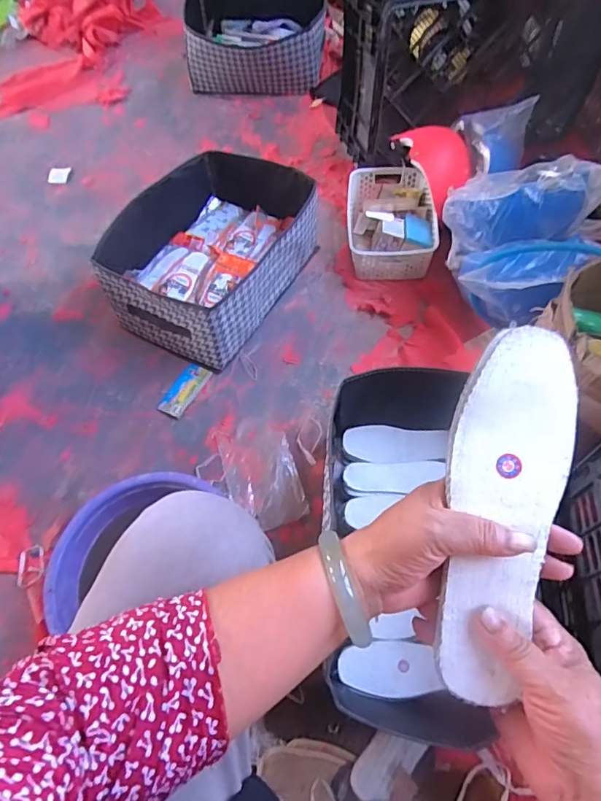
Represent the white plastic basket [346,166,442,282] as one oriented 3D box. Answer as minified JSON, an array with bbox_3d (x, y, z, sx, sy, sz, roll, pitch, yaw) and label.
[{"bbox_3d":[0.215,-0.435,1.181,0.198,0.093,0.325,2,60,4],"label":"white plastic basket"}]

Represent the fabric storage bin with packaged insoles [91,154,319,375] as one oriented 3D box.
[{"bbox_3d":[-0.185,-0.322,1.073,0.324,0.186,0.444,24,63,15],"label":"fabric storage bin with packaged insoles"}]

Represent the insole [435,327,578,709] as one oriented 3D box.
[{"bbox_3d":[0.125,0.071,0.310,0.071,0.006,0.228,10,90,7],"label":"insole"}]

